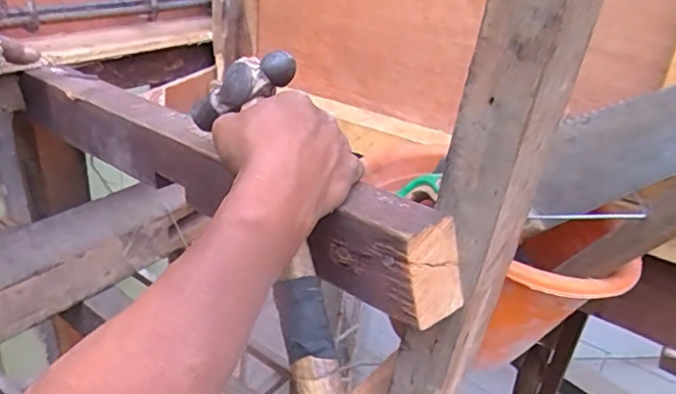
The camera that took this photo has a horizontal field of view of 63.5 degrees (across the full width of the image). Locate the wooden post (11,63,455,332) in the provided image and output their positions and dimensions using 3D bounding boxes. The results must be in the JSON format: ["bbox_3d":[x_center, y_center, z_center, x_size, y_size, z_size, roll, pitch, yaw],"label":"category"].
[{"bbox_3d":[-0.127,-0.031,0.487,0.502,0.073,0.051,23,32,29],"label":"wooden post"}]

